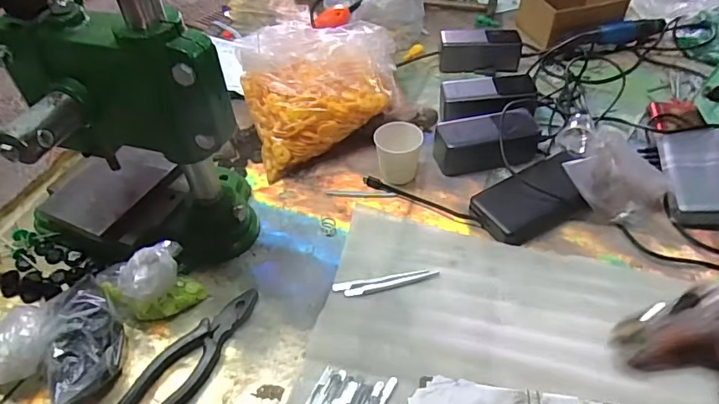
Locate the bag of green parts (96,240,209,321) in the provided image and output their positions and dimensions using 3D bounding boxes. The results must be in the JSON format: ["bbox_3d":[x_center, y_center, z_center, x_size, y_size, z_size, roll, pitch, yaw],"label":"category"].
[{"bbox_3d":[-0.215,0.080,0.490,0.094,0.051,0.057,-13,47,-11],"label":"bag of green parts"}]

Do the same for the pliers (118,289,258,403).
[{"bbox_3d":[-0.160,0.148,0.463,0.054,0.012,0.165,25,51,24],"label":"pliers"}]

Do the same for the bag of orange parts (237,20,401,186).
[{"bbox_3d":[-0.042,-0.160,0.663,0.223,0.145,0.155,-15,47,-13],"label":"bag of orange parts"}]

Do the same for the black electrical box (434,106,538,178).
[{"bbox_3d":[0.170,-0.080,0.637,0.133,0.056,0.061,-10,46,-8],"label":"black electrical box"}]

